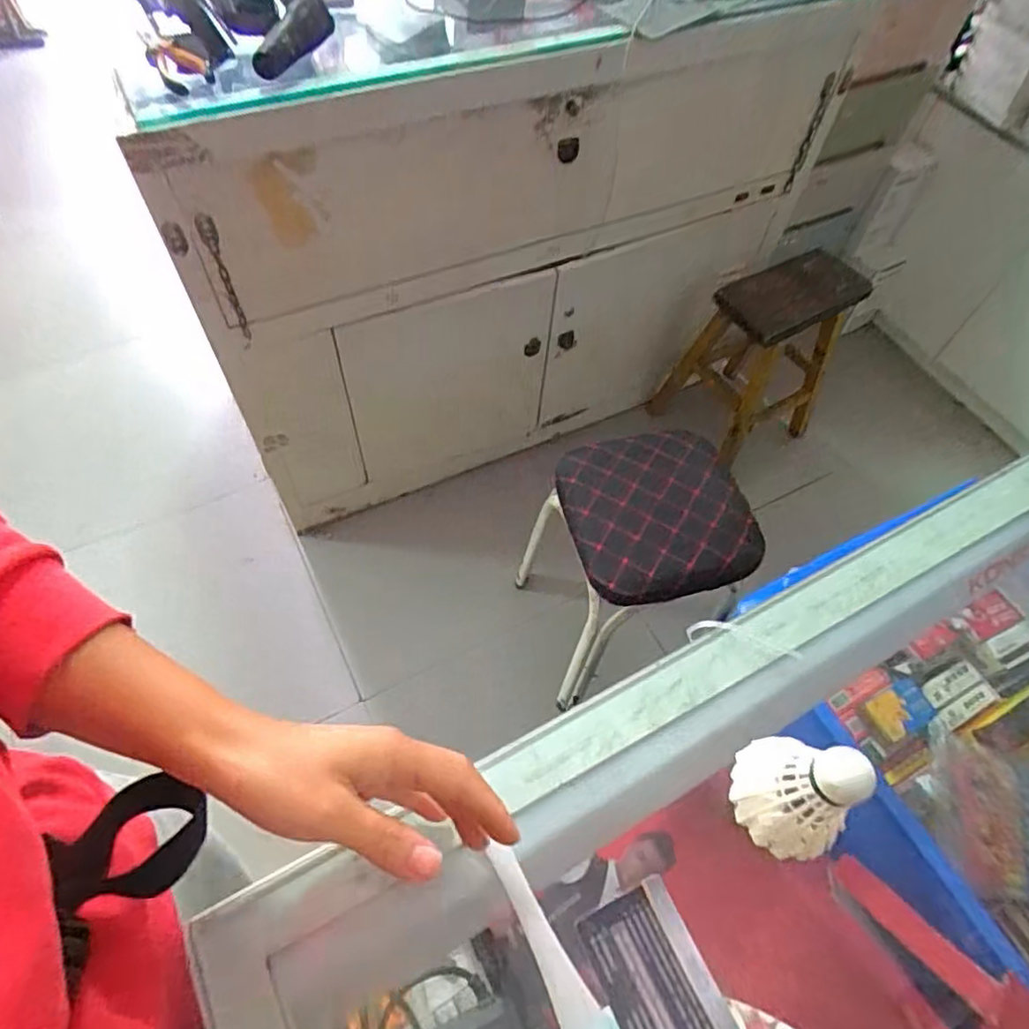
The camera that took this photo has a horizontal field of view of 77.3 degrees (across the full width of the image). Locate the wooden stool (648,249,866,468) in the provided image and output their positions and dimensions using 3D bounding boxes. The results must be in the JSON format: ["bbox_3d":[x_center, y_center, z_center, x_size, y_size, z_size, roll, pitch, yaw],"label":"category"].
[{"bbox_3d":[0.581,-0.366,1.506,0.303,0.442,0.278,-29,65,-19],"label":"wooden stool"}]

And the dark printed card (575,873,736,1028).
[{"bbox_3d":[0.073,0.241,0.327,0.053,0.005,0.085,-21,58,-13],"label":"dark printed card"}]

